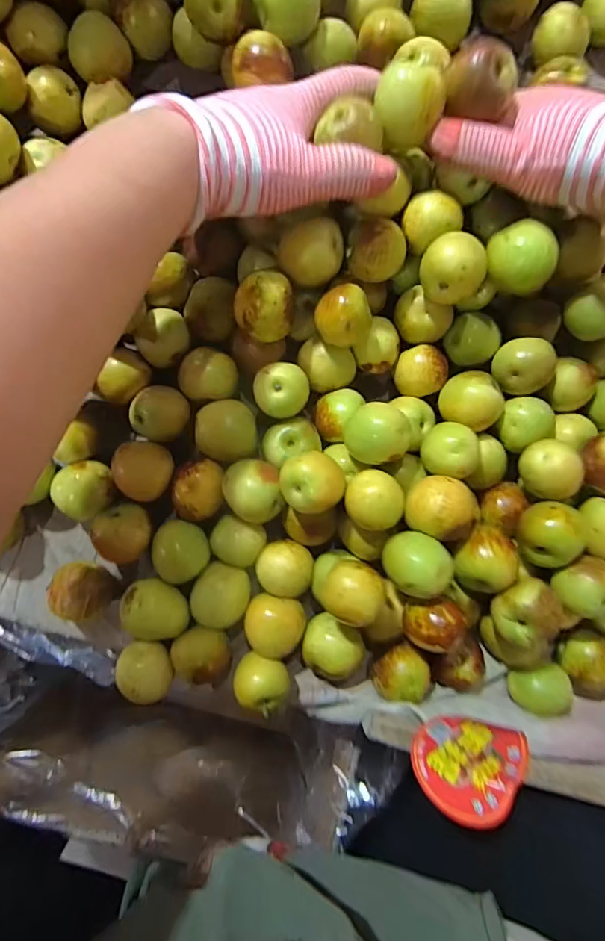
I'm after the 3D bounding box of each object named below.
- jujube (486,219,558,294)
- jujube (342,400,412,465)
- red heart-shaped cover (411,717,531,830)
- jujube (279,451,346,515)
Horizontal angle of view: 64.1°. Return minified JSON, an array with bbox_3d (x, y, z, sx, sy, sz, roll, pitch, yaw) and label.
[{"bbox_3d":[0.138,-0.135,0.319,0.042,0.044,0.037,44,88,-3],"label":"jujube"},{"bbox_3d":[0.048,-0.024,0.323,0.040,0.036,0.039,0,91,-4],"label":"jujube"},{"bbox_3d":[0.108,0.191,0.308,0.073,0.017,0.056,14,90,-4],"label":"red heart-shaped cover"},{"bbox_3d":[0.006,0.007,0.319,0.041,0.038,0.039,0,91,-4],"label":"jujube"}]

